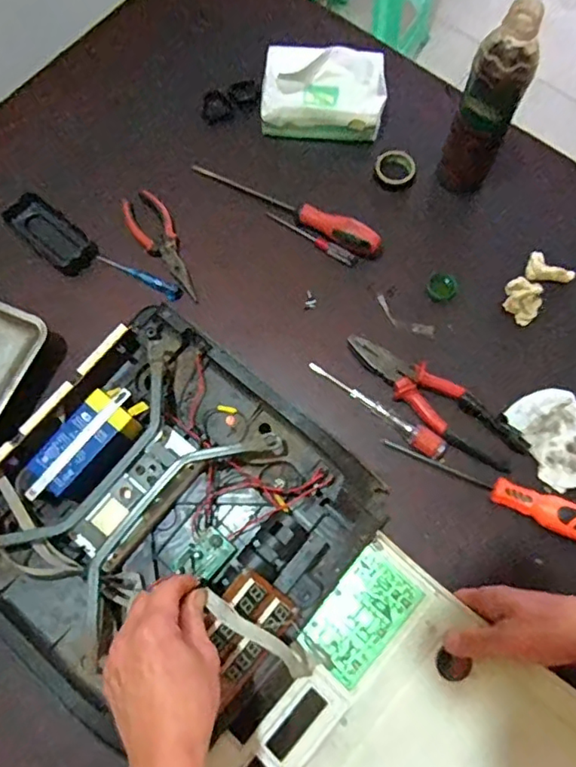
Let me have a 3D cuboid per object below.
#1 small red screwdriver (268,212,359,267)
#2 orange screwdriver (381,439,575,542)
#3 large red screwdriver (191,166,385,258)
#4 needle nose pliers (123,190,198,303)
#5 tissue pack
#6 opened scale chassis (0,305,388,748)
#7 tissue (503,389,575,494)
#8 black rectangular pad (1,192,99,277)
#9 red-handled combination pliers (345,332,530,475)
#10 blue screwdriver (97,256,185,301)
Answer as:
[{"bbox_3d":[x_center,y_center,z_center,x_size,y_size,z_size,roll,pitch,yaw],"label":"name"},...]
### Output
[{"bbox_3d":[0.026,-0.169,0.661,0.120,0.007,0.012,30,75,10],"label":"small red screwdriver"},{"bbox_3d":[0.202,0.100,0.559,0.216,0.023,0.032,25,74,8],"label":"orange screwdriver"},{"bbox_3d":[-0.001,-0.214,0.666,0.250,0.030,0.029,32,76,10],"label":"large red screwdriver"},{"bbox_3d":[-0.143,-0.162,0.658,0.047,0.012,0.154,-31,75,-9],"label":"needle nose pliers"},{"bbox_3d":[0.044,-0.354,0.682,0.146,0.062,0.090,5,73,2],"label":"tissue pack"},{"bbox_3d":[-0.119,0.125,0.537,0.324,0.052,0.324,38,77,12],"label":"opened scale chassis"},{"bbox_3d":[0.277,0.053,0.575,0.067,0.027,0.100,-24,74,-7],"label":"tissue"},{"bbox_3d":[-0.275,-0.175,0.663,0.114,0.025,0.051,42,78,13],"label":"black rectangular pad"},{"bbox_3d":[0.150,0.018,0.588,0.204,0.017,0.056,32,76,10],"label":"red-handled combination pliers"},{"bbox_3d":[-0.171,-0.126,0.652,0.113,0.018,0.017,31,75,10],"label":"blue screwdriver"}]

